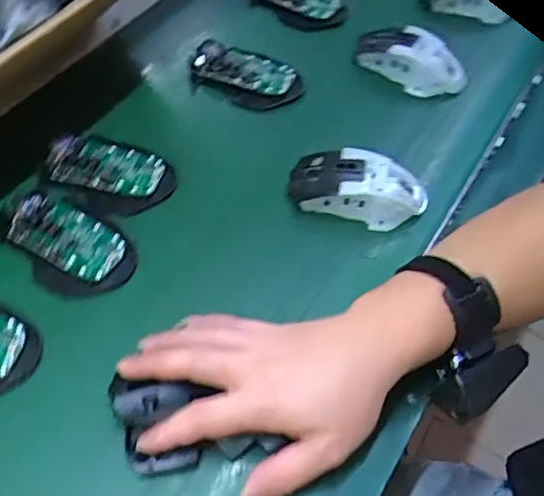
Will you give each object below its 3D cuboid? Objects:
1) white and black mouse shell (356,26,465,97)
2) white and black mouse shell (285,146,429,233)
[{"bbox_3d":[0.143,-0.195,0.620,0.116,0.035,0.060,21,56,10],"label":"white and black mouse shell"},{"bbox_3d":[0.076,-0.052,0.524,0.121,0.045,0.063,6,54,-1],"label":"white and black mouse shell"}]

